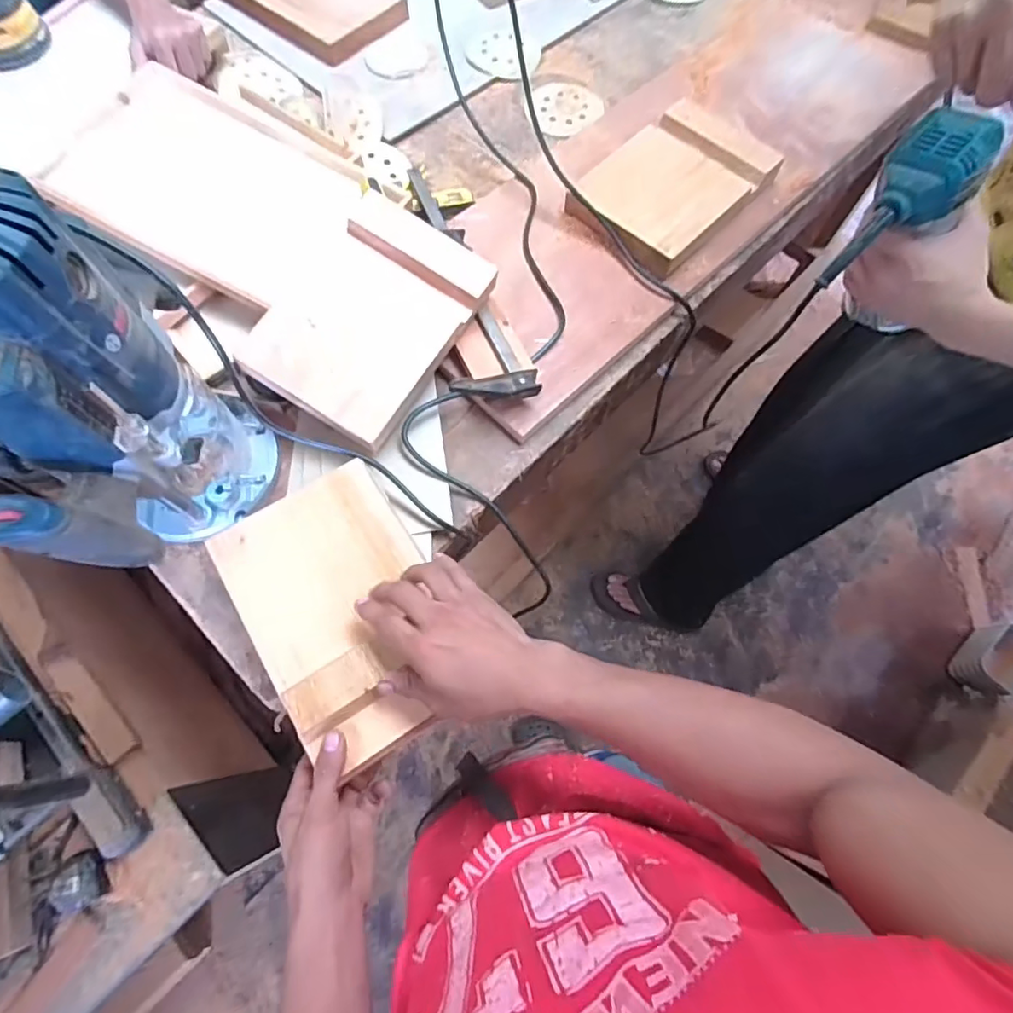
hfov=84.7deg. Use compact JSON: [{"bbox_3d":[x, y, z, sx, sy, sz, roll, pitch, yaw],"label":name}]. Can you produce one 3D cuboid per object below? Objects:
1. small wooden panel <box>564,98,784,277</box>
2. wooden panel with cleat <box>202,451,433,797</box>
[{"bbox_3d":[0.215,-0.433,0.745,0.189,0.046,0.261,41,73,13],"label":"small wooden panel"},{"bbox_3d":[-0.146,0.090,0.499,0.163,0.033,0.249,-30,72,-12],"label":"wooden panel with cleat"}]

